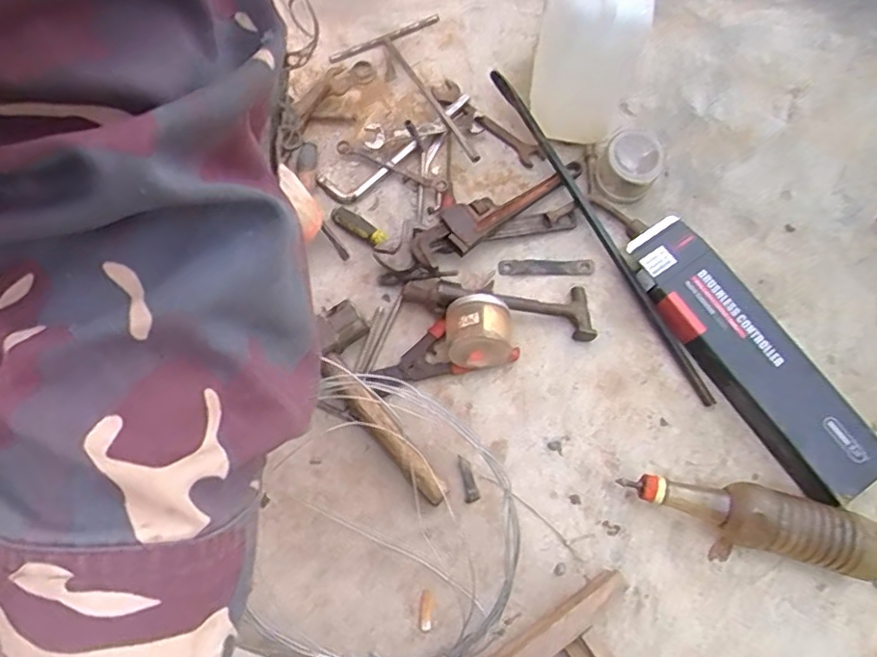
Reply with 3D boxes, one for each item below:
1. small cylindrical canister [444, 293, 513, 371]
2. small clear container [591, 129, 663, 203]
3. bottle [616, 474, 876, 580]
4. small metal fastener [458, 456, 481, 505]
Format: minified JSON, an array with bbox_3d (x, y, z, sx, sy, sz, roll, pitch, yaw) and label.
[{"bbox_3d":[0.051,0.004,0.805,0.081,0.089,0.085,-5,77,-2],"label":"small cylindrical canister"},{"bbox_3d":[0.268,-0.234,0.885,0.085,0.080,0.087,0,77,-1],"label":"small clear container"},{"bbox_3d":[0.377,0.226,0.747,0.285,0.069,0.077,16,78,3],"label":"bottle"},{"bbox_3d":[0.039,0.193,0.799,0.018,0.009,0.059,-10,78,-3],"label":"small metal fastener"}]

